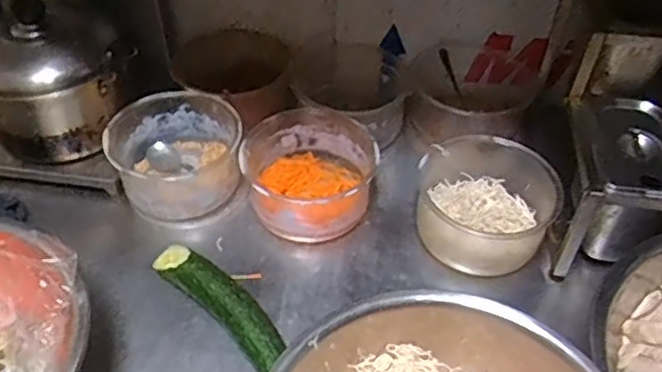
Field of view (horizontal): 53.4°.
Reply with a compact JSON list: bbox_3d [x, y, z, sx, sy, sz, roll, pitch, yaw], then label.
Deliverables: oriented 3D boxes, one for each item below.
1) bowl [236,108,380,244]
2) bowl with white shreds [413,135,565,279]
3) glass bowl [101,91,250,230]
[{"bbox_3d":[-0.029,-0.017,0.884,0.171,0.098,0.156,1,46,-1],"label":"bowl"},{"bbox_3d":[0.193,0.020,0.859,0.179,0.088,0.165,1,46,-1],"label":"bowl with white shreds"},{"bbox_3d":[-0.206,-0.042,0.897,0.166,0.089,0.178,1,46,-1],"label":"glass bowl"}]

